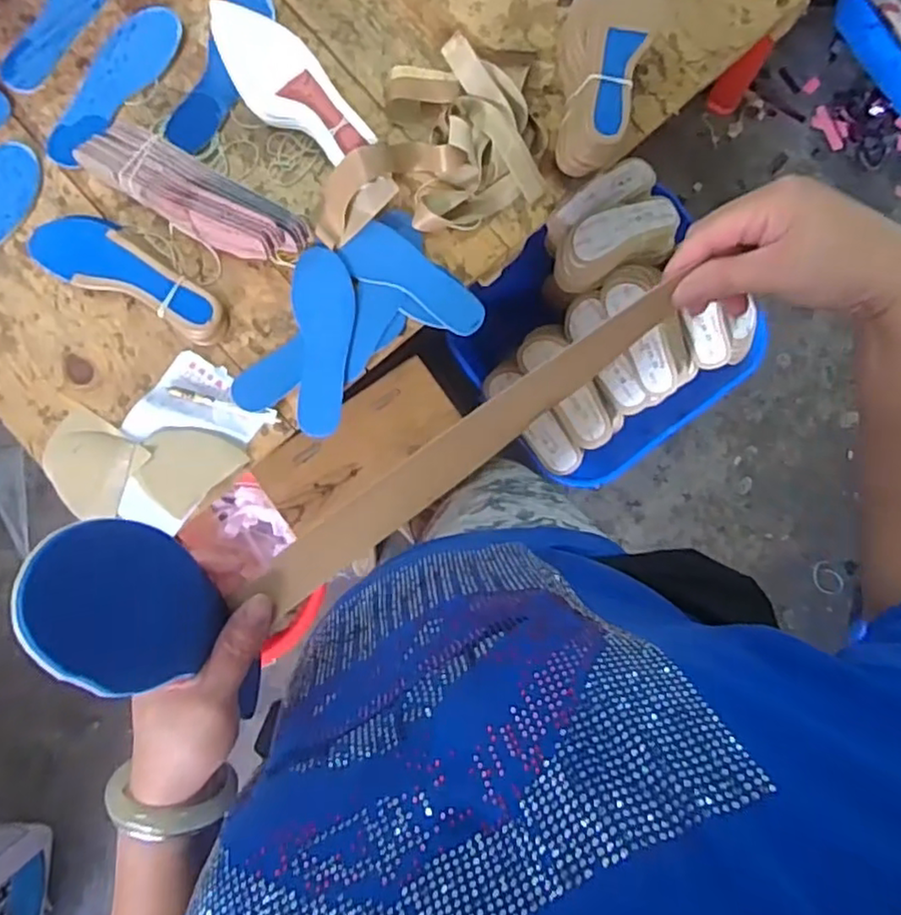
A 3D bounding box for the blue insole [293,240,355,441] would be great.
[{"bbox_3d":[-0.152,-0.141,0.808,0.072,0.014,0.223,-3,84,-6],"label":"blue insole"}]

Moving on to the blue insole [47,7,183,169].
[{"bbox_3d":[-0.420,-0.463,0.826,0.080,0.007,0.231,28,82,-1],"label":"blue insole"}]

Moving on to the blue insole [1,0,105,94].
[{"bbox_3d":[-0.487,-0.565,0.840,0.079,0.007,0.236,18,82,-3],"label":"blue insole"}]

